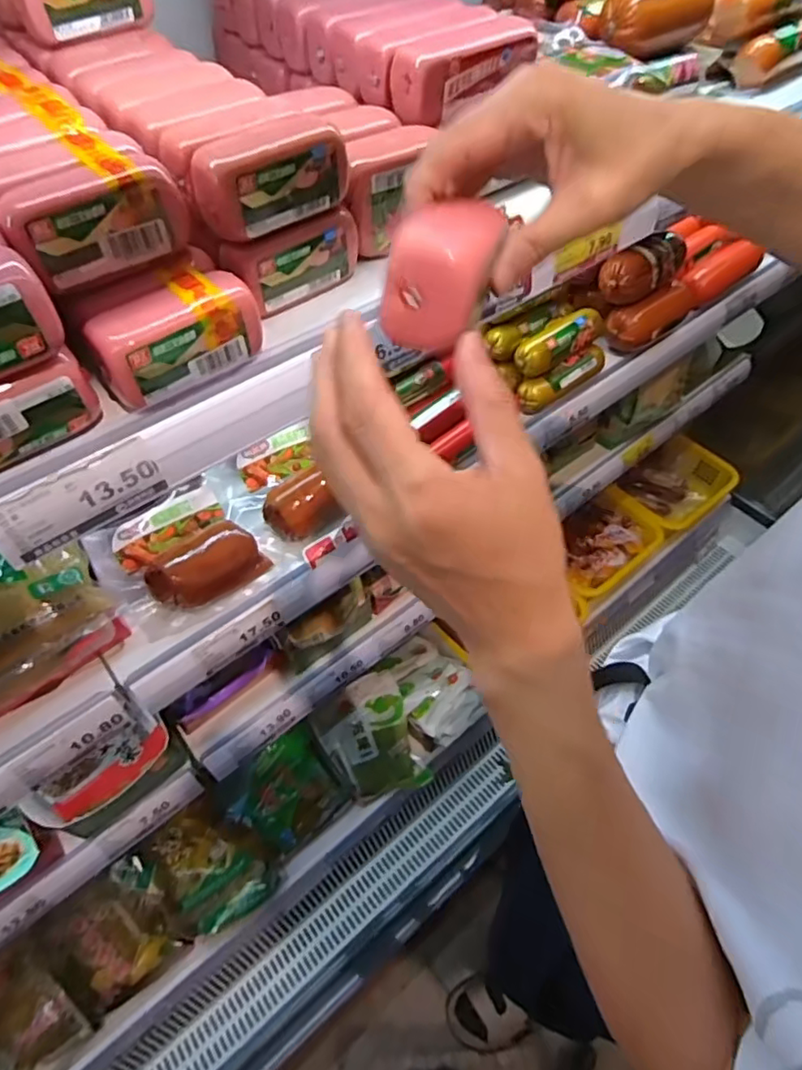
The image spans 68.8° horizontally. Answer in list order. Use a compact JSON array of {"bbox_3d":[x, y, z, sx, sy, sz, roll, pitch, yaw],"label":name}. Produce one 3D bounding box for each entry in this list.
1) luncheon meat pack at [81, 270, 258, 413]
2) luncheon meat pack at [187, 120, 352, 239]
[{"bbox_3d":[-0.139,-0.124,0.364,0.101,0.043,0.041,-34,60,-22],"label":"luncheon meat pack"},{"bbox_3d":[-0.084,-0.233,0.382,0.102,0.048,0.034,-31,59,-21],"label":"luncheon meat pack"}]

